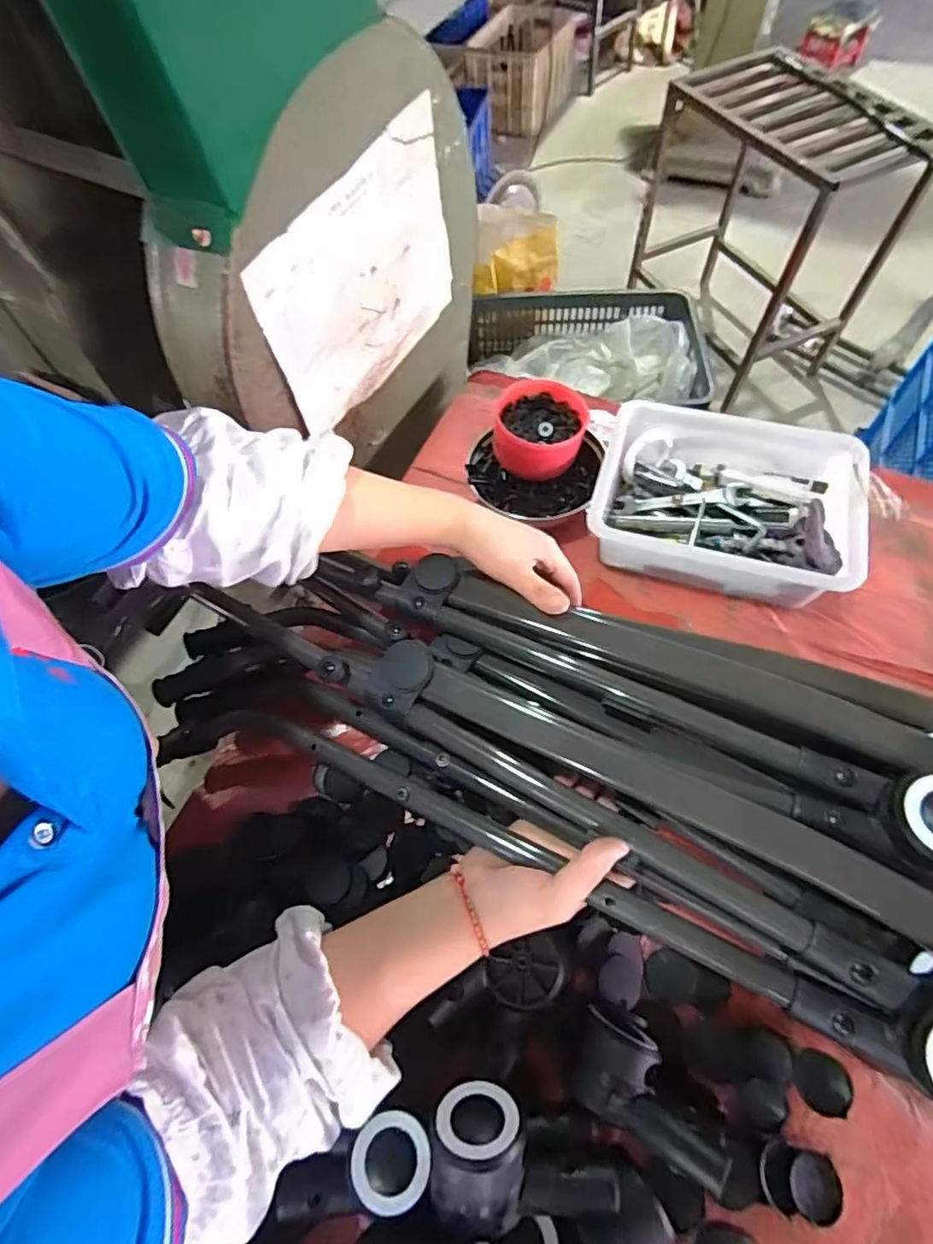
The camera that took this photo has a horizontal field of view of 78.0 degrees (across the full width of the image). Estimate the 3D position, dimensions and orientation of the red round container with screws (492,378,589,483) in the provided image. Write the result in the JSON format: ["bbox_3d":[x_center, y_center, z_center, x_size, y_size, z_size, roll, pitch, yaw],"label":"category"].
[{"bbox_3d":[0.075,-0.196,0.596,0.091,0.055,0.091,-2,61,3],"label":"red round container with screws"}]

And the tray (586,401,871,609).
[{"bbox_3d":[0.258,-0.124,0.580,0.244,0.060,0.189,15,64,12],"label":"tray"}]

